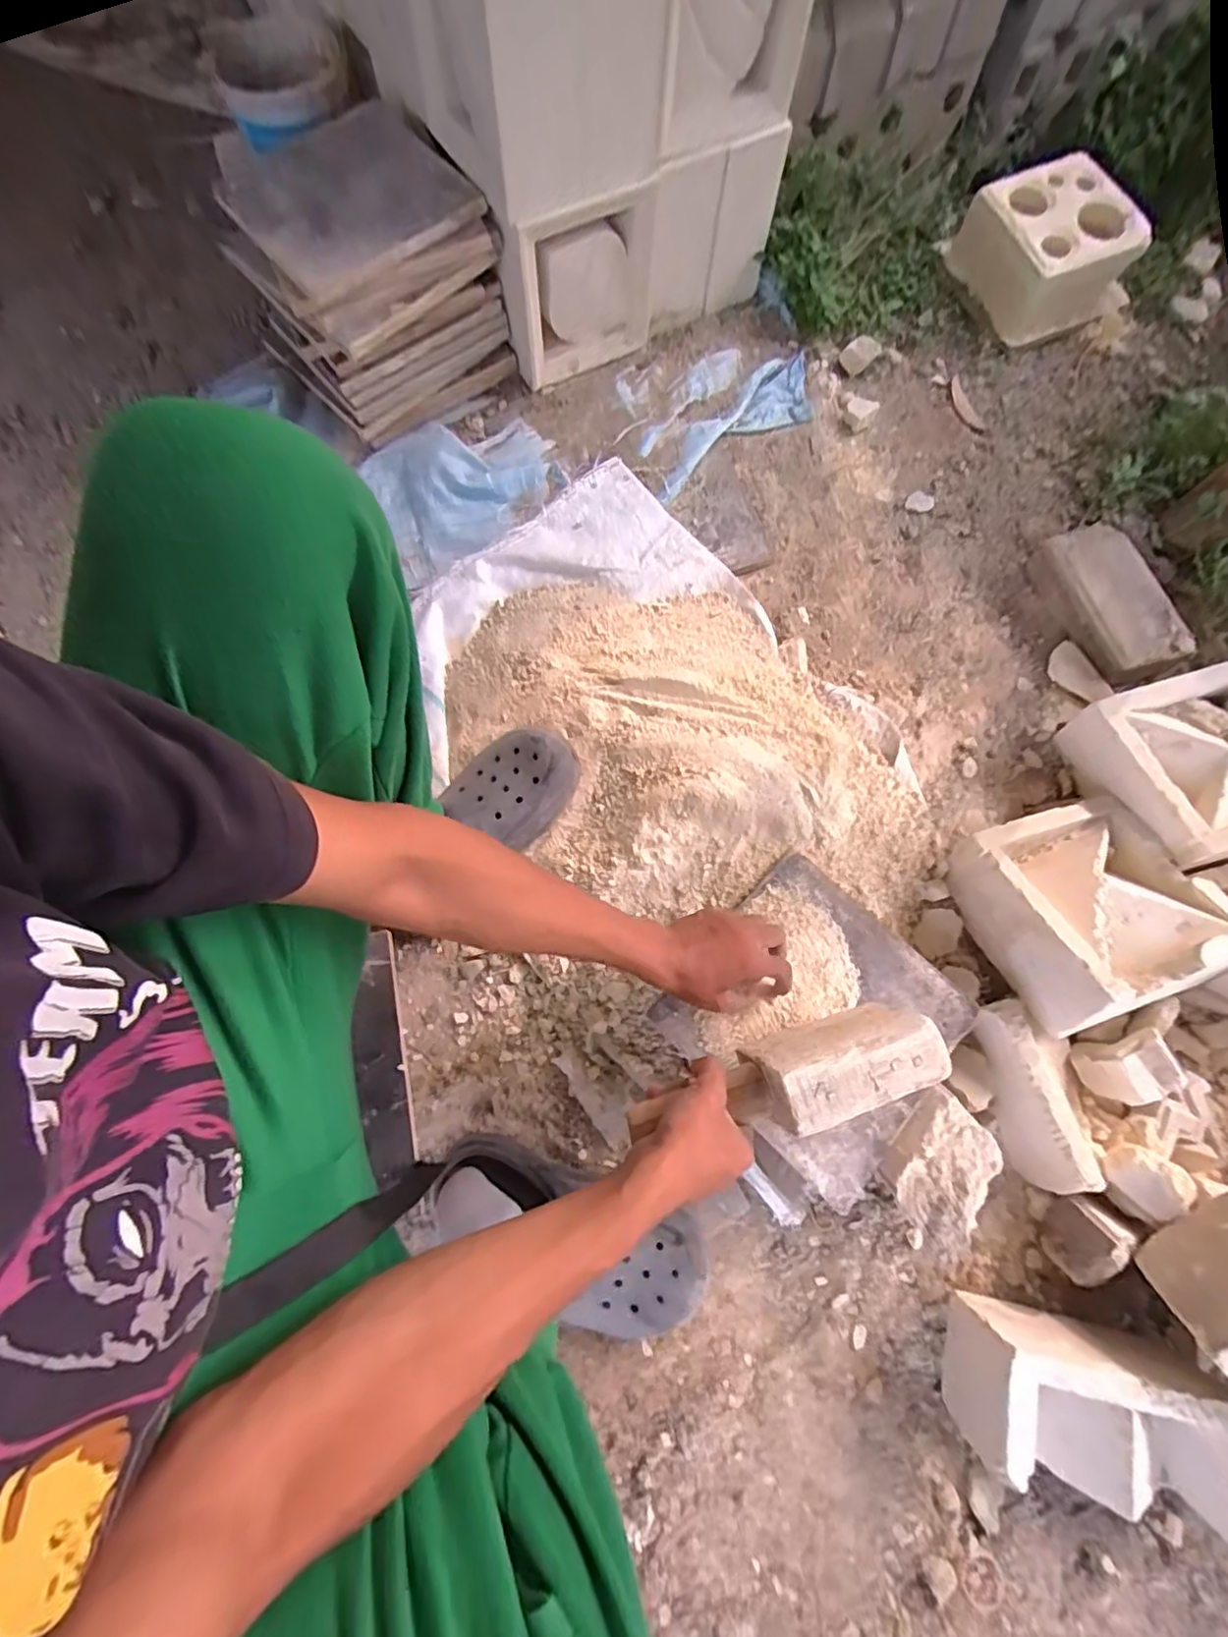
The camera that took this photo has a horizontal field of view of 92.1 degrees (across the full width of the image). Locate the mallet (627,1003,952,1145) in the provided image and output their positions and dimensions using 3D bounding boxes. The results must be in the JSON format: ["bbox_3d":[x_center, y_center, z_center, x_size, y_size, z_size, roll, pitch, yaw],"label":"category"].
[{"bbox_3d":[0.136,0.208,0.469,0.246,0.068,0.063,-17,74,-1],"label":"mallet"}]

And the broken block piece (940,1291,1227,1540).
[{"bbox_3d":[0.414,0.518,0.520,0.202,0.095,0.104,11,73,3],"label":"broken block piece"}]

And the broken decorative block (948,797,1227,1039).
[{"bbox_3d":[0.509,0.091,0.636,0.228,0.094,0.203,-14,56,-11],"label":"broken decorative block"}]

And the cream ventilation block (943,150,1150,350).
[{"bbox_3d":[0.726,-0.957,0.997,0.233,0.106,0.256,-19,74,-6],"label":"cream ventilation block"}]

